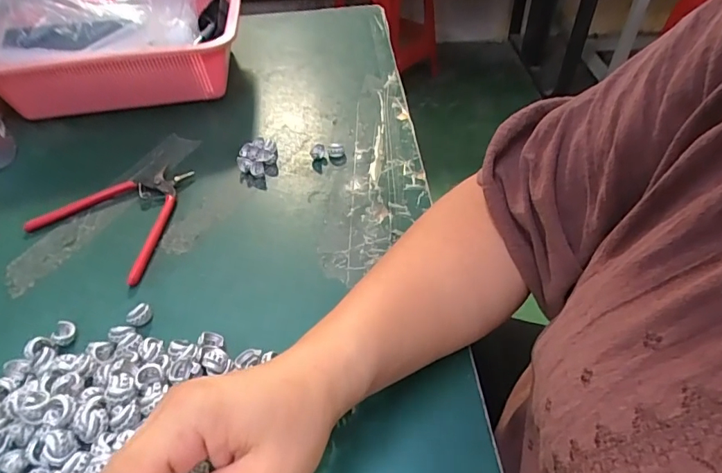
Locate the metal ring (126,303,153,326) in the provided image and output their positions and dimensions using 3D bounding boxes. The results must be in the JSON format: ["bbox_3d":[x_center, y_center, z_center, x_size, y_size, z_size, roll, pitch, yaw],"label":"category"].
[{"bbox_3d":[-0.164,0.058,0.345,0.011,0.010,0.018,29,53,28],"label":"metal ring"}]

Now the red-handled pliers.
[{"bbox_3d":[-0.239,-0.016,0.430,0.127,0.013,0.138,2,45,6],"label":"red-handled pliers"}]

